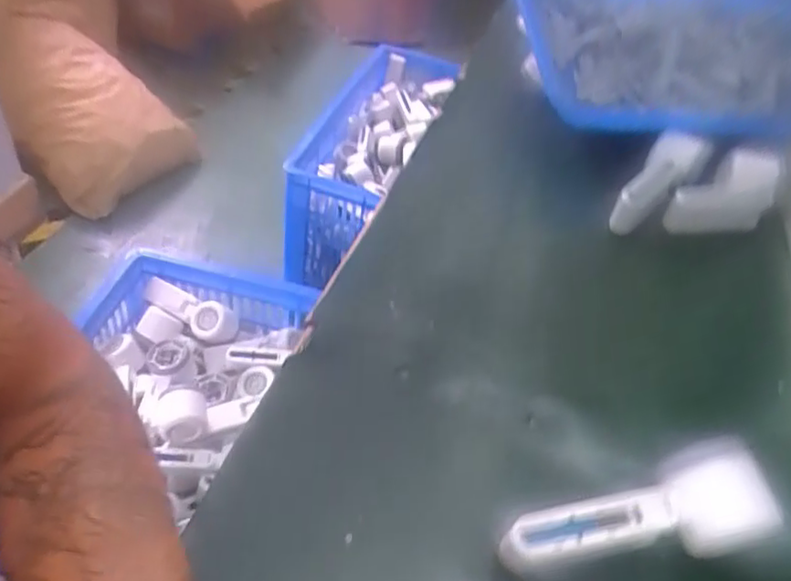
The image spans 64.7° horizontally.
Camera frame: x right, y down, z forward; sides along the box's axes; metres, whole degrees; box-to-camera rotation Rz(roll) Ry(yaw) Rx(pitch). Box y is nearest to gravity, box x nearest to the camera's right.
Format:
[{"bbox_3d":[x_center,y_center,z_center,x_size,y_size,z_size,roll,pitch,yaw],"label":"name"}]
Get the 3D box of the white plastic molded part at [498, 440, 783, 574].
[{"bbox_3d":[0.142,0.141,0.371,0.160,0.061,0.055,-8,47,-17],"label":"white plastic molded part"}]

